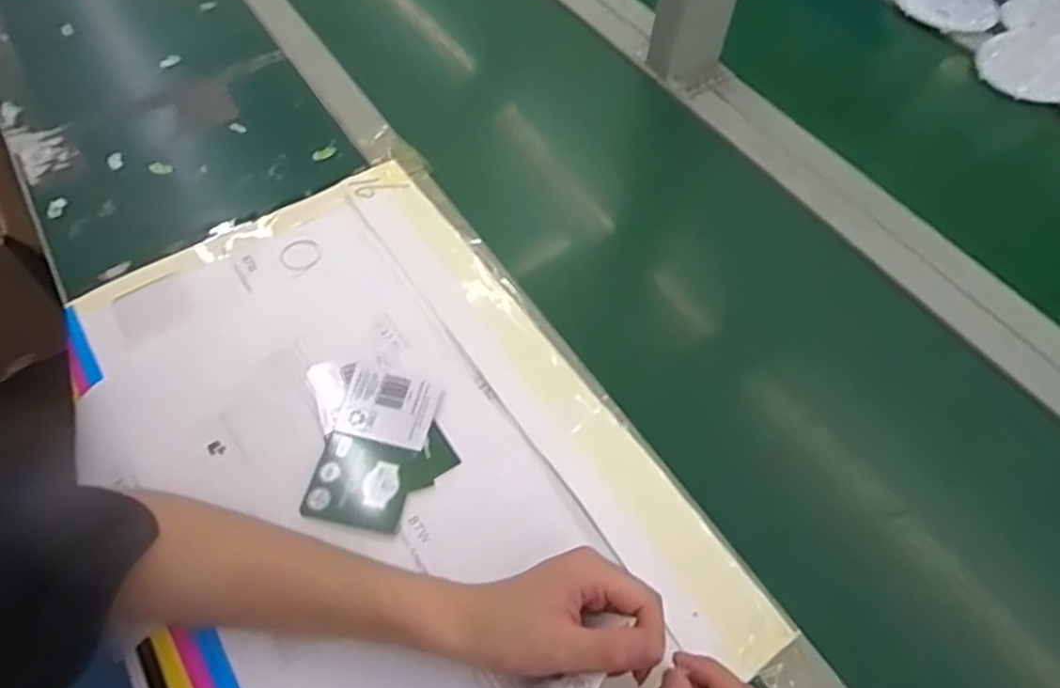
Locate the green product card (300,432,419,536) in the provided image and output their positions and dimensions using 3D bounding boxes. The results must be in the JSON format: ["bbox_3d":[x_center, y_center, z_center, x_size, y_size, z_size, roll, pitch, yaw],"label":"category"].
[{"bbox_3d":[-0.122,0.099,0.482,0.068,0.004,0.062,11,57,4],"label":"green product card"}]

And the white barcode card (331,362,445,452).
[{"bbox_3d":[-0.108,0.048,0.515,0.072,0.006,0.062,12,57,5],"label":"white barcode card"}]

